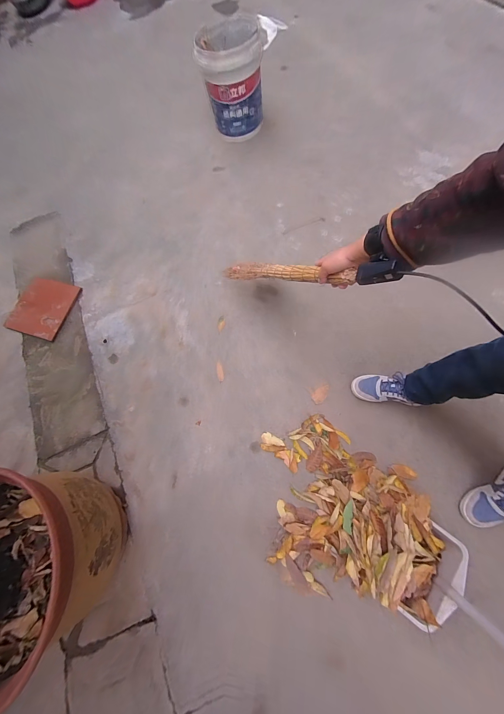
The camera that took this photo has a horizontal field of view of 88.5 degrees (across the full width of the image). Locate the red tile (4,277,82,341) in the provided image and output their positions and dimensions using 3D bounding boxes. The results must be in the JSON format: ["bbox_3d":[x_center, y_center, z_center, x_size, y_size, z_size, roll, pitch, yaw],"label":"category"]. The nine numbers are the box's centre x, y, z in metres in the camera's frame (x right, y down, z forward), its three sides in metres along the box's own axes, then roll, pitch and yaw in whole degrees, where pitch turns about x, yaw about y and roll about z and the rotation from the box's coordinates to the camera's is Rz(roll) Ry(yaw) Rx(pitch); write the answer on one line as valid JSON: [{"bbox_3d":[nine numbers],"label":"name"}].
[{"bbox_3d":[-0.959,-0.230,1.184,0.277,0.009,0.274,14,74,11],"label":"red tile"}]

